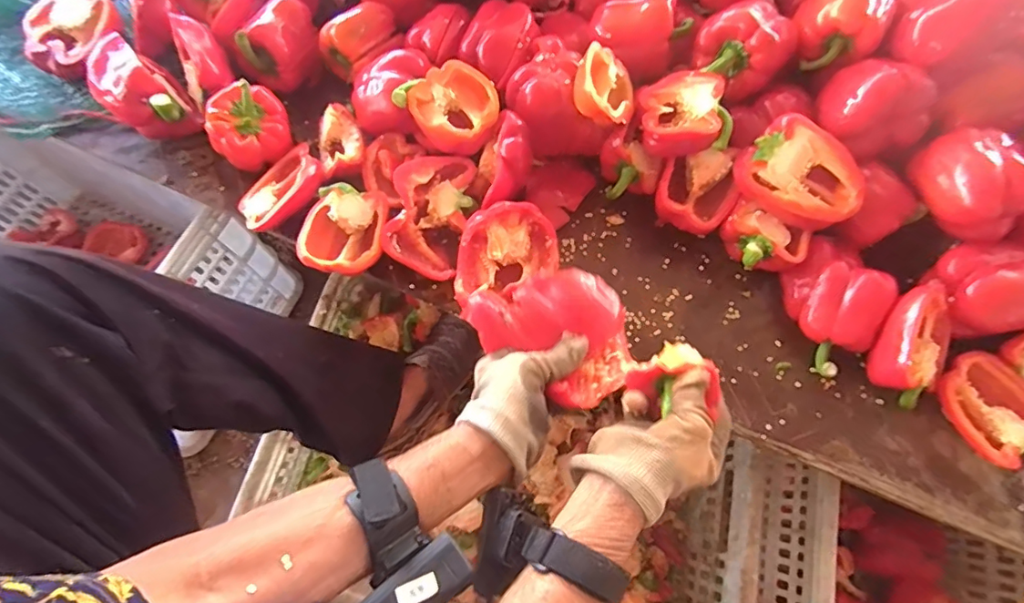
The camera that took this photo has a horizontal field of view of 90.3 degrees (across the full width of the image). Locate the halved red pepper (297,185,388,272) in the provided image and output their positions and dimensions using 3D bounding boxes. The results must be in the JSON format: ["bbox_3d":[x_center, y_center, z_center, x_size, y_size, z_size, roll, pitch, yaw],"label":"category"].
[{"bbox_3d":[-0.168,-0.070,0.518,0.075,0.047,0.085,6,71,1],"label":"halved red pepper"}]

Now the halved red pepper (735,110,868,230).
[{"bbox_3d":[0.278,-0.121,0.500,0.109,0.046,0.082,37,102,-3],"label":"halved red pepper"}]

